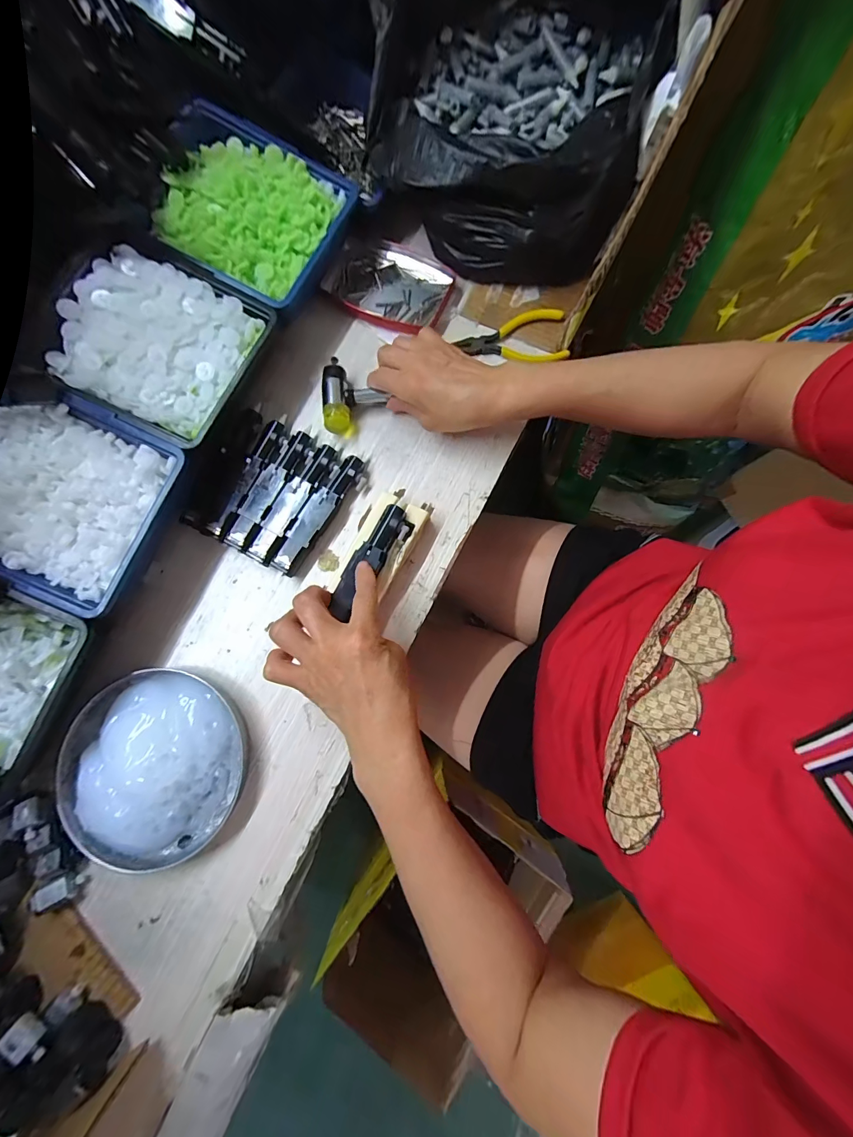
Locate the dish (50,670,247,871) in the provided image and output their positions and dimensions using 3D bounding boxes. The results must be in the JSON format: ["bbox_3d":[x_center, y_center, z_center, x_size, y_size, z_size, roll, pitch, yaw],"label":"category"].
[{"bbox_3d":[-0.221,0.156,0.312,0.138,0.031,0.140,0,79,0],"label":"dish"}]

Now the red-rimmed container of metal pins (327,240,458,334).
[{"bbox_3d":[-0.039,-0.281,0.398,0.117,0.016,0.085,23,80,5],"label":"red-rimmed container of metal pins"}]

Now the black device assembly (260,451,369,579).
[{"bbox_3d":[-0.094,-0.048,0.353,0.026,0.021,0.119,34,82,6],"label":"black device assembly"}]

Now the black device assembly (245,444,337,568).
[{"bbox_3d":[-0.115,-0.058,0.355,0.026,0.019,0.118,27,81,5],"label":"black device assembly"}]

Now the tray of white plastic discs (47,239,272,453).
[{"bbox_3d":[-0.226,-0.188,0.347,0.155,0.056,0.141,26,81,5],"label":"tray of white plastic discs"}]

